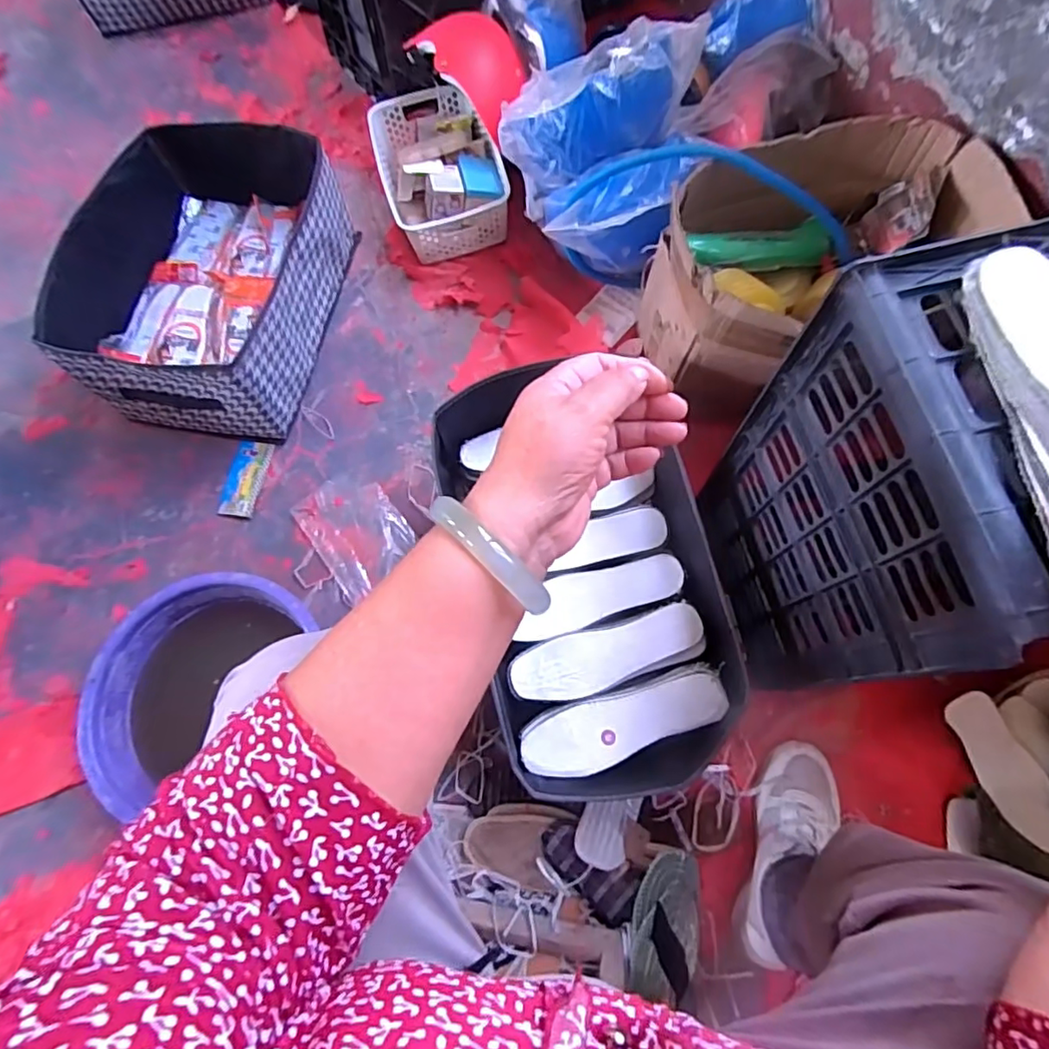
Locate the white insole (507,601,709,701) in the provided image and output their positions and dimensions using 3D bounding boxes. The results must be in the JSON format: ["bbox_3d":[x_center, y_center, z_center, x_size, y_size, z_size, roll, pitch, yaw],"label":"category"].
[{"bbox_3d":[0.096,0.150,0.662,0.220,0.017,0.067,-16,71,-3],"label":"white insole"}]

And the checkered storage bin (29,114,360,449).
[{"bbox_3d":[-0.469,-0.374,0.893,0.318,0.190,0.436,6,72,5],"label":"checkered storage bin"}]

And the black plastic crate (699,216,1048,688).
[{"bbox_3d":[0.408,-0.018,0.563,0.311,0.443,0.264,-12,71,-2],"label":"black plastic crate"}]

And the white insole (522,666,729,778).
[{"bbox_3d":[0.109,0.218,0.631,0.222,0.023,0.070,-16,71,-3],"label":"white insole"}]

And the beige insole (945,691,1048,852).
[{"bbox_3d":[0.562,0.287,0.674,0.060,0.017,0.188,-35,79,23],"label":"beige insole"}]

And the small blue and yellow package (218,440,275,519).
[{"bbox_3d":[-0.424,-0.070,0.881,0.057,0.010,0.124,7,72,5],"label":"small blue and yellow package"}]

